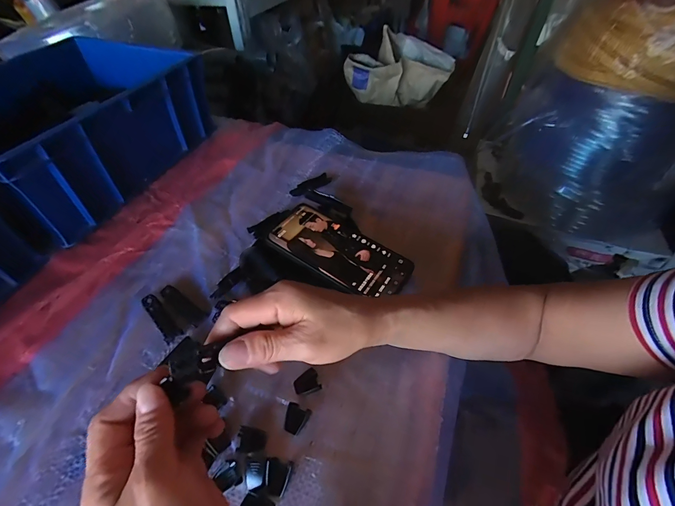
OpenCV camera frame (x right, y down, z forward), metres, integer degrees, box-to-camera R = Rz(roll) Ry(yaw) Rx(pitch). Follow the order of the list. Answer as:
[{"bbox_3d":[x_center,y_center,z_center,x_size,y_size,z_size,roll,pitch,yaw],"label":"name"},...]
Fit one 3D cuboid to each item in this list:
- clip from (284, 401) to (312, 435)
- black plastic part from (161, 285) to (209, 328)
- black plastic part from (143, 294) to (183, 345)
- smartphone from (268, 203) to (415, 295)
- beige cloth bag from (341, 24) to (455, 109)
[{"bbox_3d":[-0.036,0.142,0.285,0.020,0.004,0.022,16,51,14],"label":"clip"},{"bbox_3d":[-0.167,0.055,0.358,0.064,0.009,0.017,29,56,23],"label":"black plastic part"},{"bbox_3d":[-0.186,0.065,0.346,0.016,0.011,0.064,-36,58,-26],"label":"black plastic part"},{"bbox_3d":[0.002,-0.002,0.383,0.161,0.004,0.076,30,55,15],"label":"smartphone"},{"bbox_3d":[0.192,-0.587,1.085,0.355,0.171,0.179,-9,50,-7],"label":"beige cloth bag"}]

